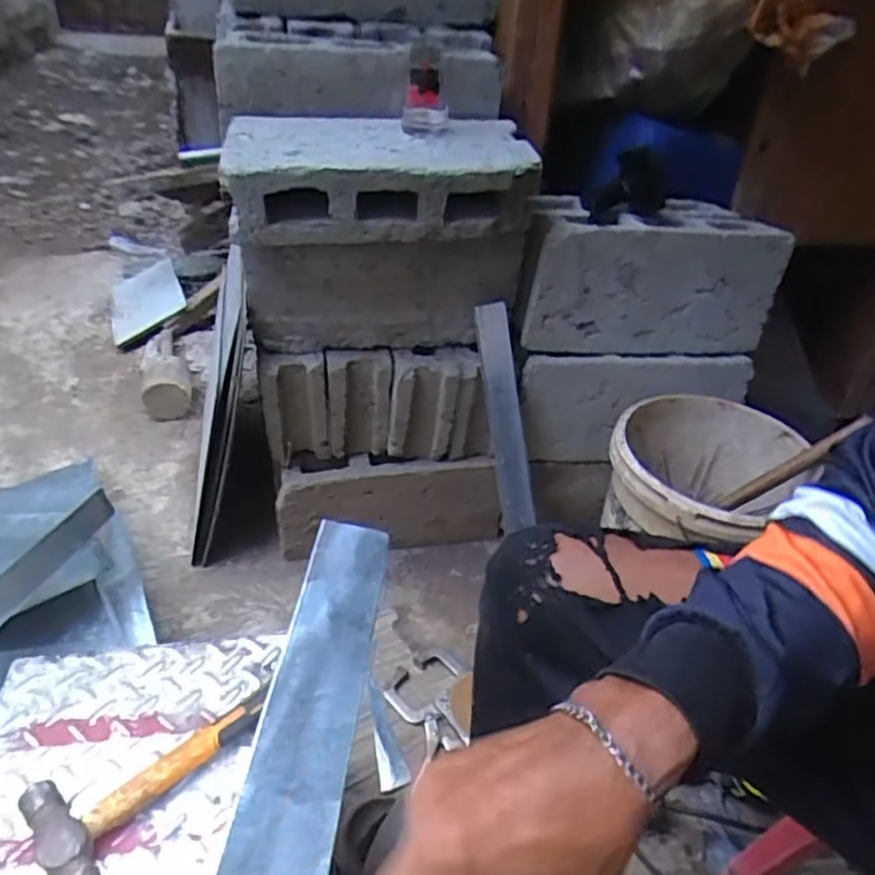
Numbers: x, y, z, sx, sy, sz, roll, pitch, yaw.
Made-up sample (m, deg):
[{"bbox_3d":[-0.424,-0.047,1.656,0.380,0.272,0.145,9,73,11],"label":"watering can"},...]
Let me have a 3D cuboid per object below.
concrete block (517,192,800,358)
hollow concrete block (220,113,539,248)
[{"bbox_3d":[0.320,-0.277,1.071,0.398,0.187,0.211,-2,37,-11],"label":"concrete block"},{"bbox_3d":[-0.074,-0.351,0.896,0.403,0.111,0.199,-7,38,-17],"label":"hollow concrete block"}]

